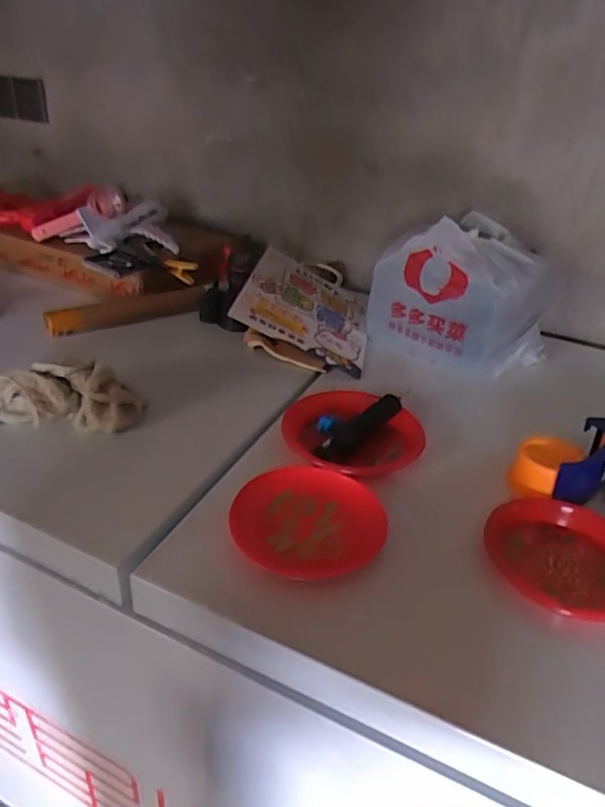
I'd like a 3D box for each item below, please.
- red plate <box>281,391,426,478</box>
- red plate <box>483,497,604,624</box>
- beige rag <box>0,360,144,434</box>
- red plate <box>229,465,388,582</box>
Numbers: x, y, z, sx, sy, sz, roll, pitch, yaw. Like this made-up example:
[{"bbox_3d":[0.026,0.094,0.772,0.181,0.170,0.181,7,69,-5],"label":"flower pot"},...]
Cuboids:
[{"bbox_3d":[0.057,0.035,0.681,0.150,0.024,0.159,3,32,-2],"label":"red plate"},{"bbox_3d":[0.248,0.141,0.536,0.112,0.034,0.143,-15,37,-29],"label":"red plate"},{"bbox_3d":[-0.285,-0.007,0.662,0.188,0.064,0.068,-2,32,-10],"label":"beige rag"},{"bbox_3d":[0.005,0.111,0.550,0.140,0.017,0.143,3,32,-2],"label":"red plate"}]

